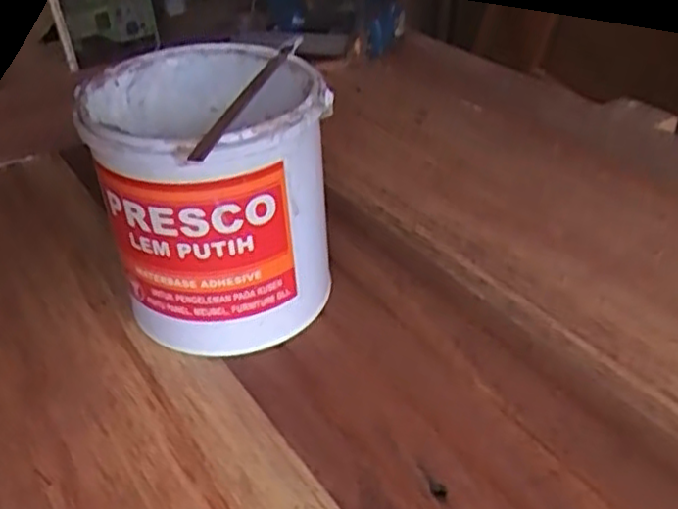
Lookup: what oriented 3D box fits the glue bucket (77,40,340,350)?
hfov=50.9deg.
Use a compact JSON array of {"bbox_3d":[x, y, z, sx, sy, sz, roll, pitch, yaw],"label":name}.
[{"bbox_3d":[-0.100,-0.048,0.589,0.178,0.193,0.190,-2,36,2],"label":"glue bucket"}]

